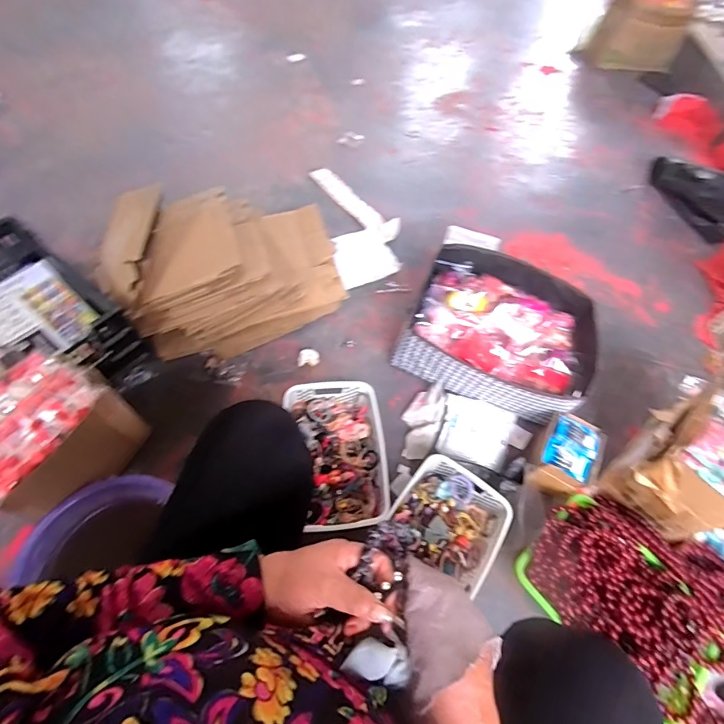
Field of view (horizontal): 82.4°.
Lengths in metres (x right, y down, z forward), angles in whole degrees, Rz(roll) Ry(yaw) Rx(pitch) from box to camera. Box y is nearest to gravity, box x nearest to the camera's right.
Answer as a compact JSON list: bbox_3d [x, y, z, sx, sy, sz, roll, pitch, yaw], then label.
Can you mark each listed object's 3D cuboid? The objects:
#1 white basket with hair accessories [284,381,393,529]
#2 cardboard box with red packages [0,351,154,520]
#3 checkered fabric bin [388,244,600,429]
[{"bbox_3d":[-0.051,0.190,0.868,0.188,0.084,0.296,-5,59,-7],"label":"white basket with hair accessories"},{"bbox_3d":[-0.556,0.138,0.748,0.173,0.216,0.225,24,60,10],"label":"cardboard box with red packages"},{"bbox_3d":[0.335,-0.077,1.003,0.419,0.136,0.361,23,60,10],"label":"checkered fabric bin"}]

